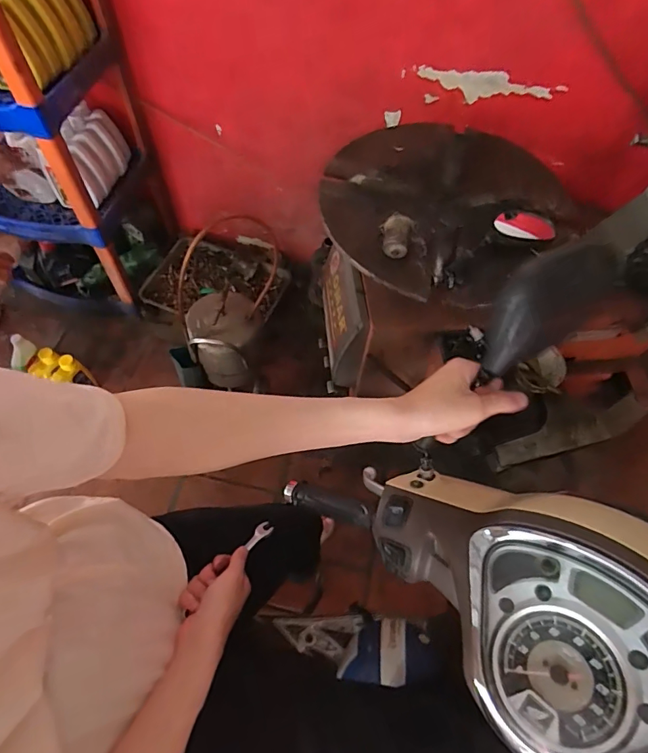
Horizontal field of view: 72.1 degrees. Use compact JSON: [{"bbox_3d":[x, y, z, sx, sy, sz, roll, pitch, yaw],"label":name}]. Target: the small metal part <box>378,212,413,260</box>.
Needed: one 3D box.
[{"bbox_3d":[0.137,-0.266,0.839,0.060,0.047,0.074,8,60,1],"label":"small metal part"}]

